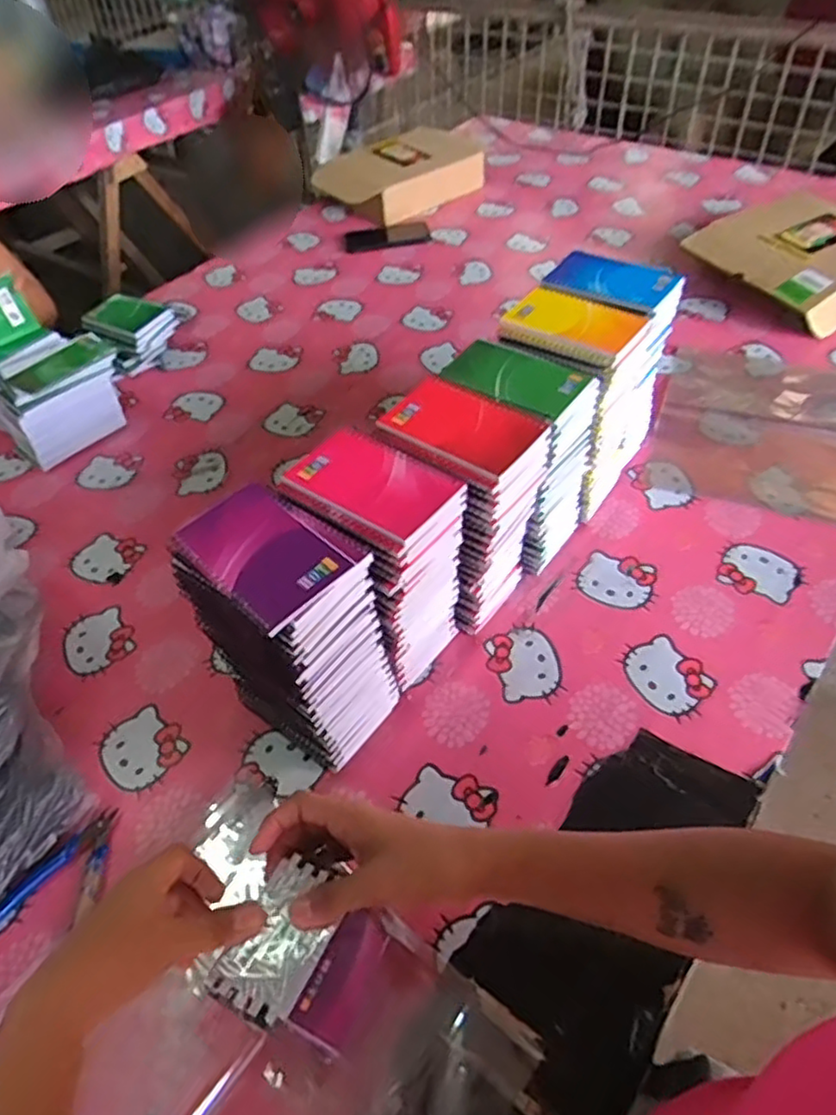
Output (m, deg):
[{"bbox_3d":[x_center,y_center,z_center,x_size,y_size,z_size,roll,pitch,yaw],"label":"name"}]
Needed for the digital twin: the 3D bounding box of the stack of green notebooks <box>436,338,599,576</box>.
[{"bbox_3d":[0.099,-0.109,0.725,0.142,0.237,0.102,28,57,25],"label":"stack of green notebooks"}]

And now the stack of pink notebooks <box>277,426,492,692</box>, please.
[{"bbox_3d":[-0.027,0.013,0.640,0.135,0.234,0.108,33,59,29],"label":"stack of pink notebooks"}]

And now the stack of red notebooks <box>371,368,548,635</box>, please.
[{"bbox_3d":[0.045,-0.042,0.680,0.125,0.232,0.109,30,58,27],"label":"stack of red notebooks"}]

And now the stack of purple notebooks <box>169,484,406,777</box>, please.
[{"bbox_3d":[-0.103,0.067,0.587,0.130,0.247,0.104,28,57,25],"label":"stack of purple notebooks"}]

